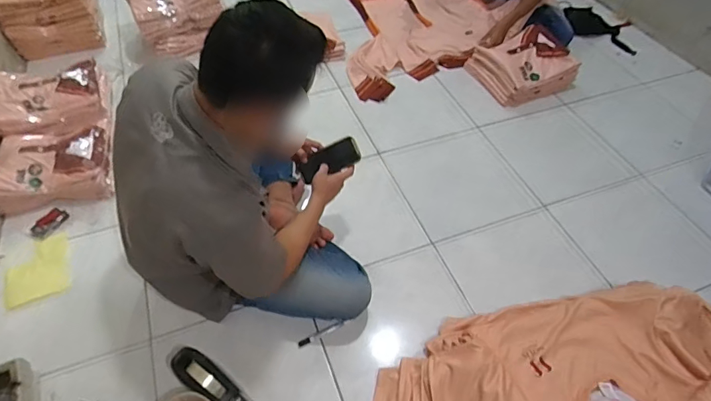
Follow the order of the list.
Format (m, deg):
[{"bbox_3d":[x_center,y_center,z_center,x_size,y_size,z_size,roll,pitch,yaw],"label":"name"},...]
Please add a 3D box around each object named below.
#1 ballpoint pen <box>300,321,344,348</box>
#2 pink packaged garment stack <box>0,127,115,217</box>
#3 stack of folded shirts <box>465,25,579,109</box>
[{"bbox_3d":[-0.086,0.336,1.125,0.124,0.015,0.016,-24,57,-18],"label":"ballpoint pen"},{"bbox_3d":[-0.941,-0.107,1.392,0.310,0.106,0.283,-9,54,-8],"label":"pink packaged garment stack"},{"bbox_3d":[0.655,-0.533,1.742,0.305,0.145,0.319,-23,57,-18],"label":"stack of folded shirts"}]

